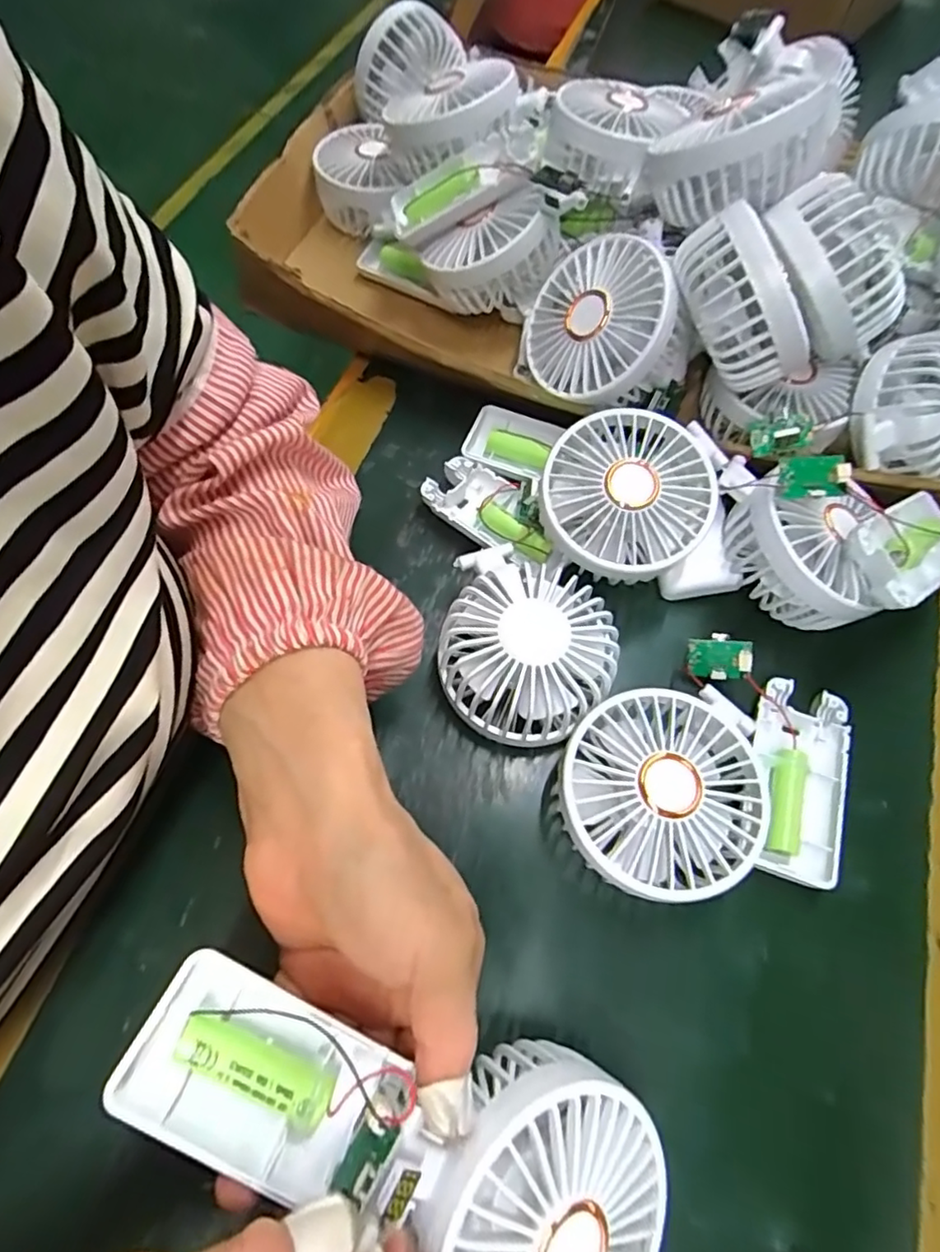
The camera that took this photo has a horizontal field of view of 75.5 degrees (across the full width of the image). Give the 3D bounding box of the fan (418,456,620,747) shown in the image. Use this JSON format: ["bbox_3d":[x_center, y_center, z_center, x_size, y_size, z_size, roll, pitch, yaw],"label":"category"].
[{"bbox_3d":[0.021,-0.024,0.323,0.083,0.045,0.172,-6,54,-5],"label":"fan"}]

